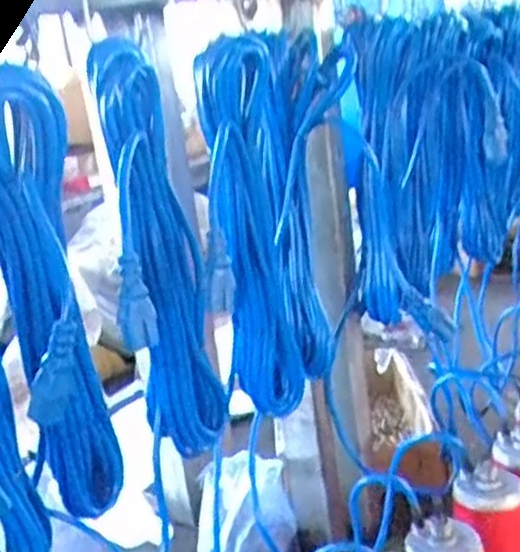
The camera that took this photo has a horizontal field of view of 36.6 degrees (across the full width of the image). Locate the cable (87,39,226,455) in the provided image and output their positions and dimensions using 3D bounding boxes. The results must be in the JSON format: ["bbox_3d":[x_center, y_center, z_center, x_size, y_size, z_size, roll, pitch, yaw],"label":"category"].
[{"bbox_3d":[-0.084,-0.009,0.642,0.069,0.340,0.054,-9,18,-7],"label":"cable"}]

